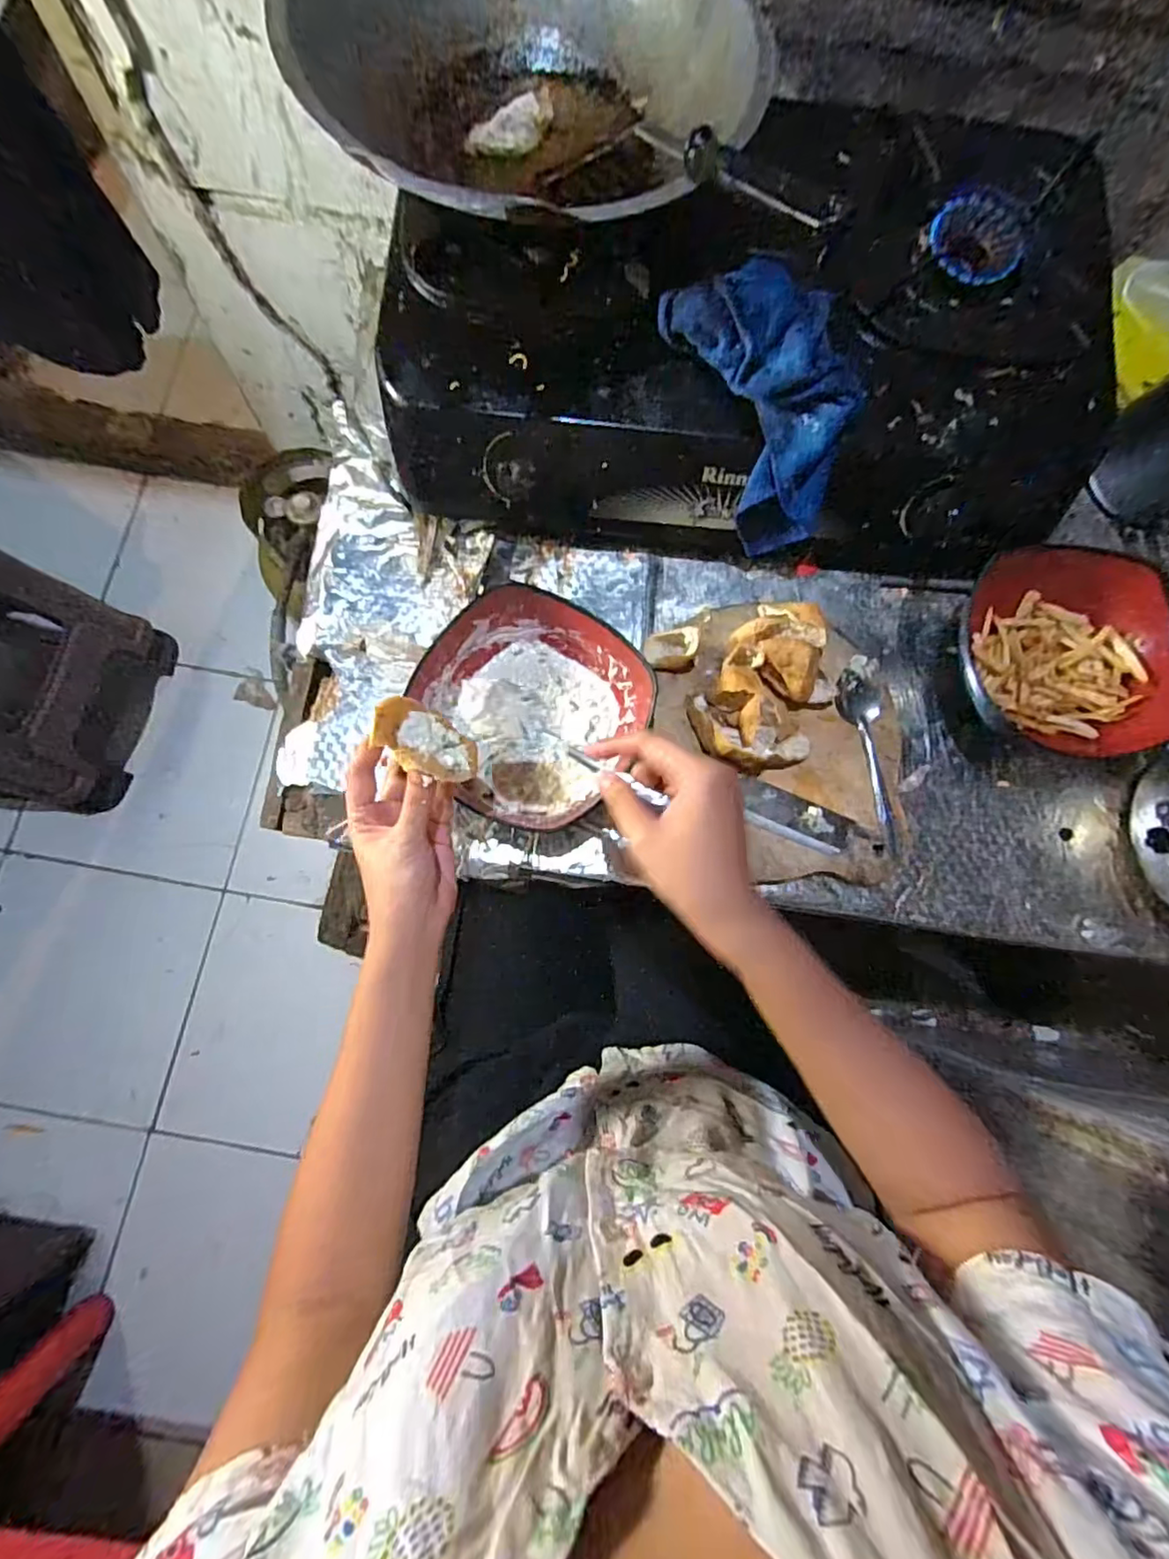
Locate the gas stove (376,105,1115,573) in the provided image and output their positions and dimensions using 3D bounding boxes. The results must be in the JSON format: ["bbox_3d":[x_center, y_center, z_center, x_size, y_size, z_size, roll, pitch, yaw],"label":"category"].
[{"bbox_3d":[0.129,-0.373,0.491,0.565,0.139,0.328,3,79,-1],"label":"gas stove"}]

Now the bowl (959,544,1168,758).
[{"bbox_3d":[0.415,-0.114,0.513,0.181,0.072,0.162,28,80,4],"label":"bowl"}]

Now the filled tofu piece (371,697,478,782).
[{"bbox_3d":[-0.101,-0.024,0.378,0.067,0.028,0.039,40,81,6],"label":"filled tofu piece"}]

